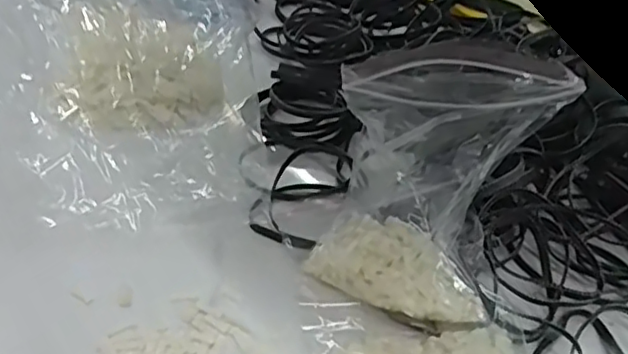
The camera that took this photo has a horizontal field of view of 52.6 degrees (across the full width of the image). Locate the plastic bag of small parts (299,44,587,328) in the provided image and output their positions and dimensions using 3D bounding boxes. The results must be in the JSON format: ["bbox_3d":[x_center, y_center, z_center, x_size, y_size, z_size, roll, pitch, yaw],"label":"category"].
[{"bbox_3d":[0.052,0.003,0.280,0.077,0.115,0.071,32,48,29],"label":"plastic bag of small parts"}]

